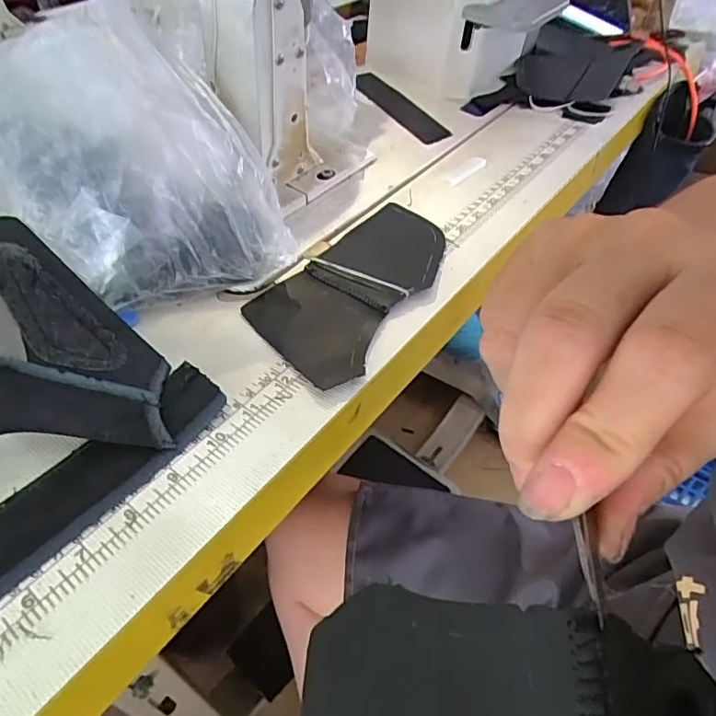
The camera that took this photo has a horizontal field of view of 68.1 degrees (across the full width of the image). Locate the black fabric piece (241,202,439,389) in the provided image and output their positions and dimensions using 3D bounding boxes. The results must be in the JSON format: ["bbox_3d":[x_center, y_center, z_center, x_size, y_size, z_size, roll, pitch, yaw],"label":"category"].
[{"bbox_3d":[0.001,-0.056,0.366,0.096,0.011,0.176,26,52,27],"label":"black fabric piece"}]

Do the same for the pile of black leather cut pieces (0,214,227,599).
[{"bbox_3d":[-0.188,0.023,0.266,0.165,0.020,0.169,43,58,5],"label":"pile of black leather cut pieces"}]

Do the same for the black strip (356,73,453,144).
[{"bbox_3d":[0.042,-0.264,0.559,0.037,0.008,0.144,-28,60,-15],"label":"black strip"}]

